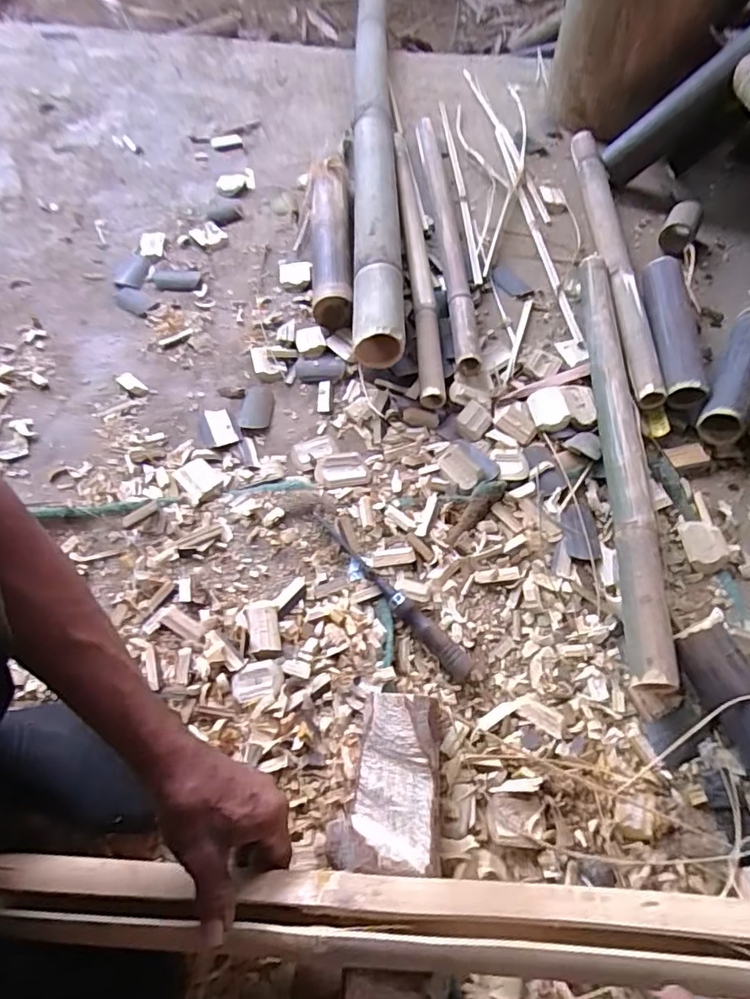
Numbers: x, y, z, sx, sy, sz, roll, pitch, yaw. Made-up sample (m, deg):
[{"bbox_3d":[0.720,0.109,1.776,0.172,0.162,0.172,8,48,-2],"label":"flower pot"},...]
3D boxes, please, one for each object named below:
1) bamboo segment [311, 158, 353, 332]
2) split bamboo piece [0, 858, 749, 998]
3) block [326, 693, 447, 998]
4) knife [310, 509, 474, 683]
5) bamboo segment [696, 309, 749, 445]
[{"bbox_3d":[-0.071,-0.417,0.860,0.066,0.076,0.346,-3,61,-3],"label":"bamboo segment"},{"bbox_3d":[-0.013,0.303,0.392,0.610,0.030,0.048,0,61,6],"label":"split bamboo piece"},{"bbox_3d":[0.009,0.330,0.437,0.102,0.060,0.319,1,61,-1],"label":"block"},{"bbox_3d":[0.016,0.099,0.589,0.025,0.021,0.236,-38,68,-20],"label":"knife"},{"bbox_3d":[0.515,-0.187,0.760,0.055,0.061,0.265,28,64,13],"label":"bamboo segment"}]

